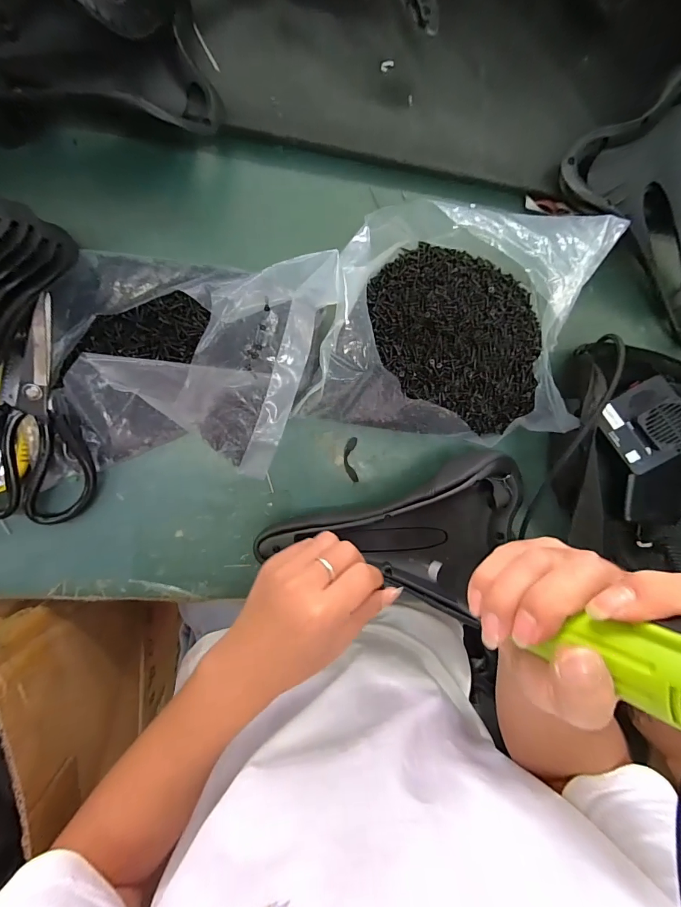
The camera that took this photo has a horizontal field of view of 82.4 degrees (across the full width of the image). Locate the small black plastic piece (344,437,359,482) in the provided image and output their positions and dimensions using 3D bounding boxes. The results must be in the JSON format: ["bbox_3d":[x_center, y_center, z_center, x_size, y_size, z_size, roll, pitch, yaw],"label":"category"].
[{"bbox_3d":[0.011,0.007,0.397,0.014,0.004,0.045,-2,96,-7],"label":"small black plastic piece"}]

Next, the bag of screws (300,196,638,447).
[{"bbox_3d":[0.108,-0.117,0.358,0.268,0.064,0.204,3,95,-8],"label":"bag of screws"}]

